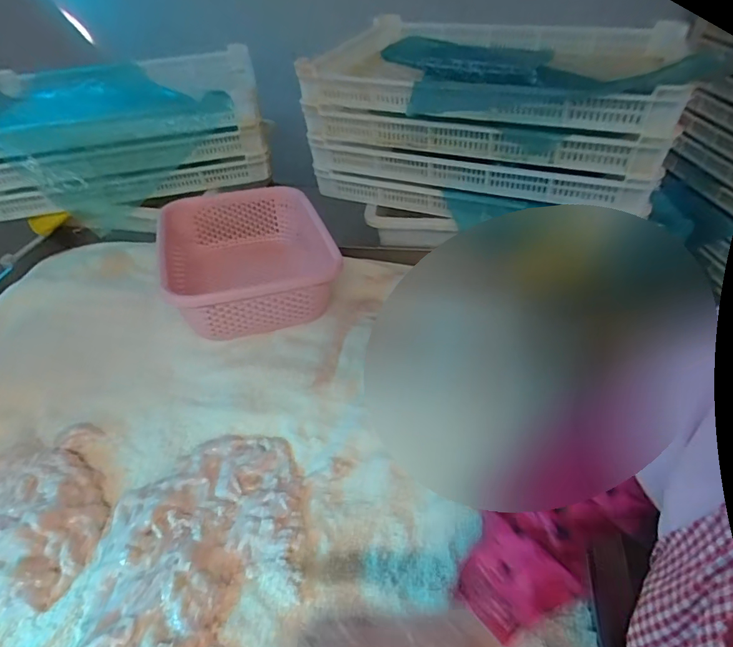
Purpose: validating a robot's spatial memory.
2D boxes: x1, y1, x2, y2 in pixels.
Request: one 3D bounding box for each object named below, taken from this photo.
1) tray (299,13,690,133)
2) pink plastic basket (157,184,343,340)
[{"bbox_3d":[0.200,-0.452,0.775,0.583,0.071,0.377,14,46,17],"label":"tray"},{"bbox_3d":[-0.194,-0.109,0.741,0.248,0.112,0.321,-15,45,-12],"label":"pink plastic basket"}]

